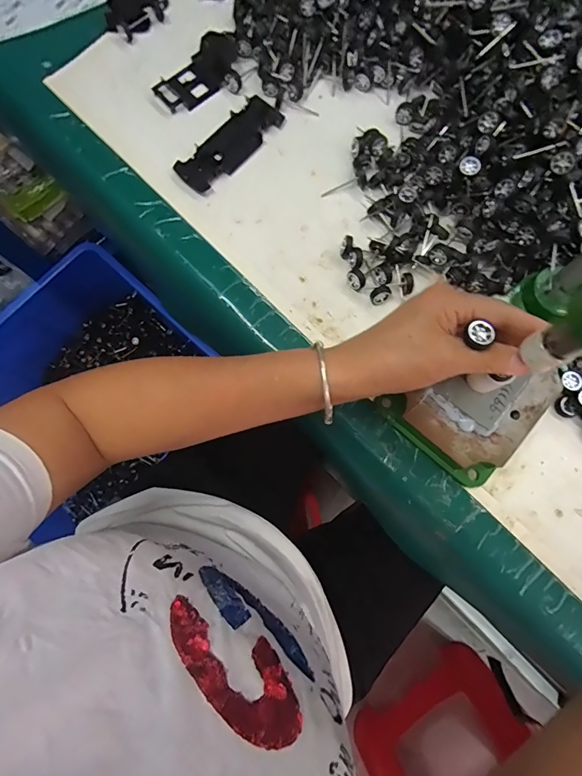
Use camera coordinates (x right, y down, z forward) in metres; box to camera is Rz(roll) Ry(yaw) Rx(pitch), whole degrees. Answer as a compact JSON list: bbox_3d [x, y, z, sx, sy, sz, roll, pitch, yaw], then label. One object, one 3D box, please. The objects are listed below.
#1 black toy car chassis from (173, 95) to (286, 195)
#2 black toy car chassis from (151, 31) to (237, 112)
[{"bbox_3d":[-0.063,-0.252,0.422,0.046,0.007,0.122,43,82,8],"label":"black toy car chassis"},{"bbox_3d":[-0.096,-0.335,0.432,0.048,0.013,0.101,43,82,8],"label":"black toy car chassis"}]

